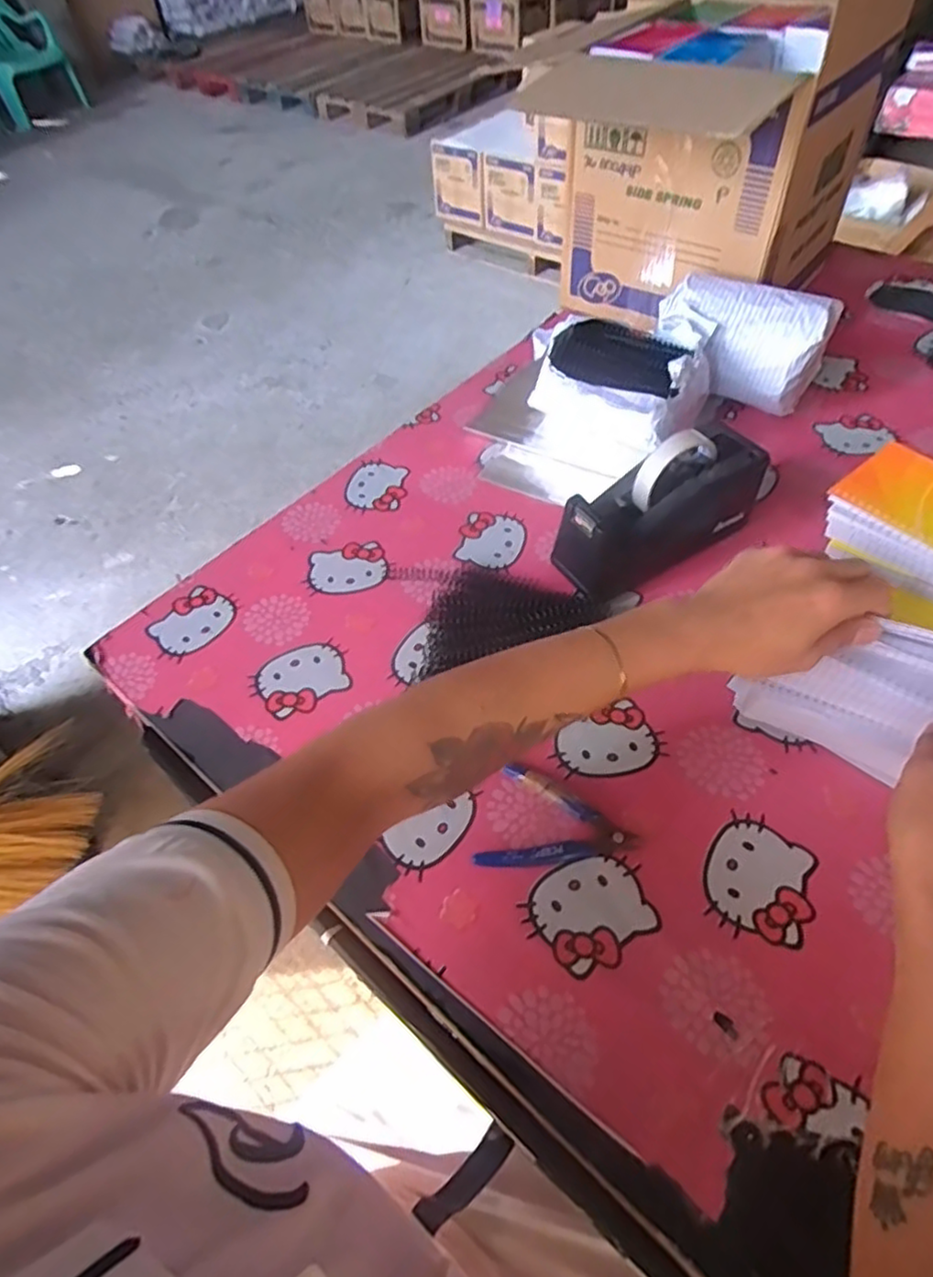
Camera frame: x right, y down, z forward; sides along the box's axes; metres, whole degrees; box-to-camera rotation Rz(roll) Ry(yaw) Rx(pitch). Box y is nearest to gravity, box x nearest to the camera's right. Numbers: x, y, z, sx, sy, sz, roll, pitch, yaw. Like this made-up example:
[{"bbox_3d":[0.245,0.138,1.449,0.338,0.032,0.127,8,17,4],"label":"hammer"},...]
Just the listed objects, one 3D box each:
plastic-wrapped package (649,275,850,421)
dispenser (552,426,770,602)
[{"bbox_3d":[0.312,-0.329,0.764,0.183,0.123,0.102,24,59,20],"label":"plastic-wrapped package"},{"bbox_3d":[0.184,-0.122,0.624,0.207,0.109,0.085,-32,58,-18],"label":"dispenser"}]

